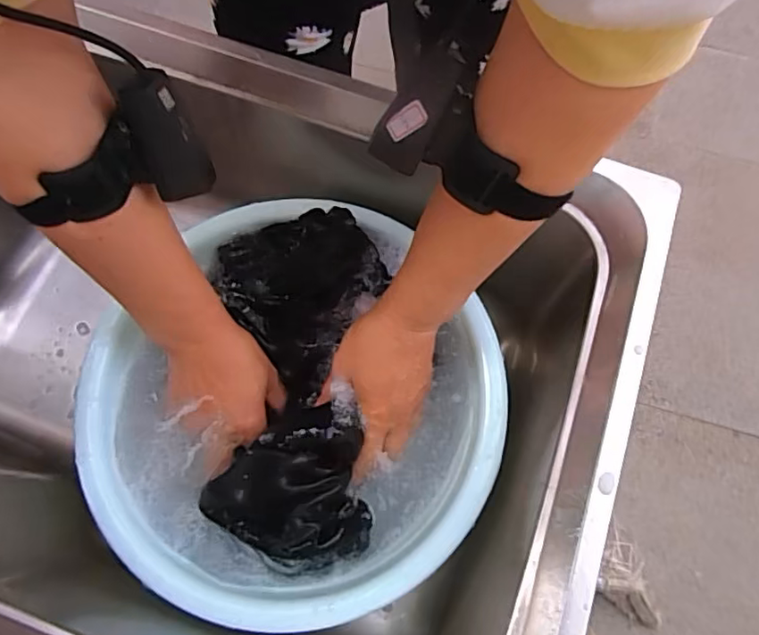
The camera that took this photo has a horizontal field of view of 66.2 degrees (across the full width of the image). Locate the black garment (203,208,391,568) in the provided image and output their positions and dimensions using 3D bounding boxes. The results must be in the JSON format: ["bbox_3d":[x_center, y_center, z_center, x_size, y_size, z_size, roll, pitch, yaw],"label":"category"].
[{"bbox_3d":[-0.069,0.053,0.472,0.135,0.080,0.274,-1,75,0],"label":"black garment"}]

